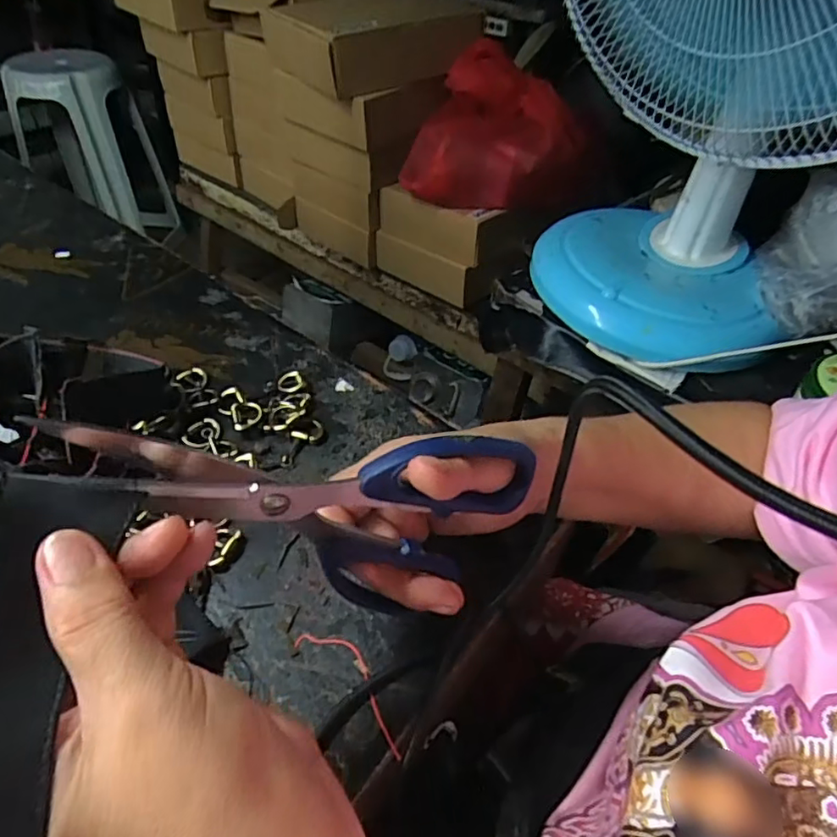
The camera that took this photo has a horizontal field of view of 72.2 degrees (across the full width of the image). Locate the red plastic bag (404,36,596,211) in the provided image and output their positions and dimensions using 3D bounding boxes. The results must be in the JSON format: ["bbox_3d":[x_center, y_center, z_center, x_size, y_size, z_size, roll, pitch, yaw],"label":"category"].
[{"bbox_3d":[0.107,-0.425,0.860,0.249,0.161,0.201,4,45,-2],"label":"red plastic bag"}]

